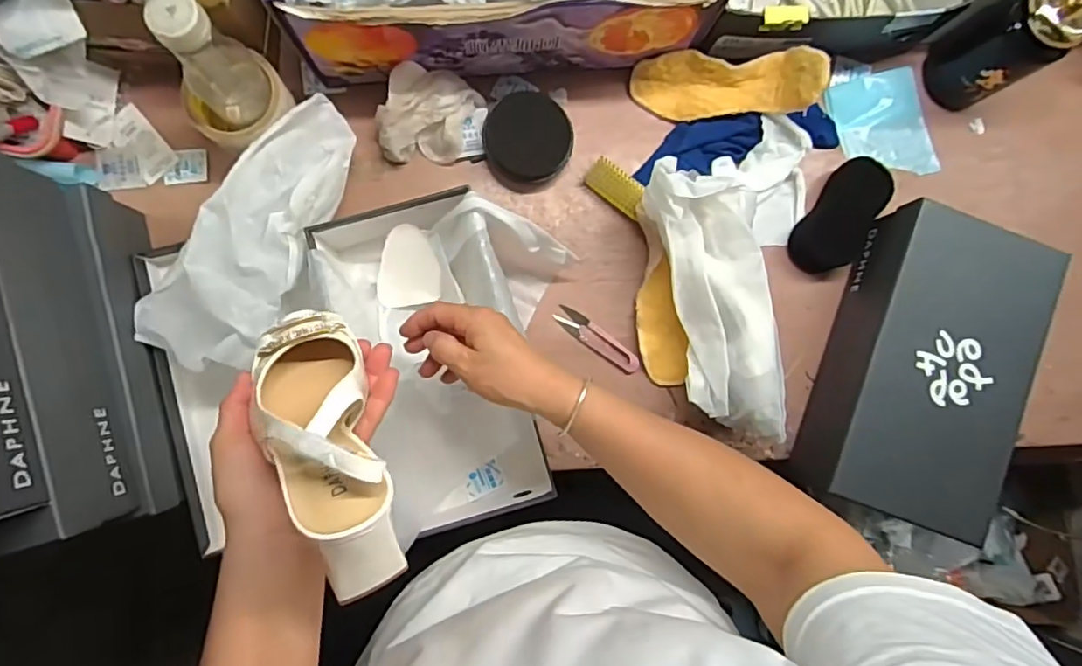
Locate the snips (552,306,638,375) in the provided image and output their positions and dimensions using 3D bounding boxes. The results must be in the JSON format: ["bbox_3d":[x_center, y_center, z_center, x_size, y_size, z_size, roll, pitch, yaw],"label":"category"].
[{"bbox_3d":[0.060,0.008,0.638,0.103,0.008,0.023,38,86,-2],"label":"snips"}]

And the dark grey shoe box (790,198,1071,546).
[{"bbox_3d":[0.387,0.039,0.605,0.155,0.109,0.287,19,86,-3],"label":"dark grey shoe box"}]

